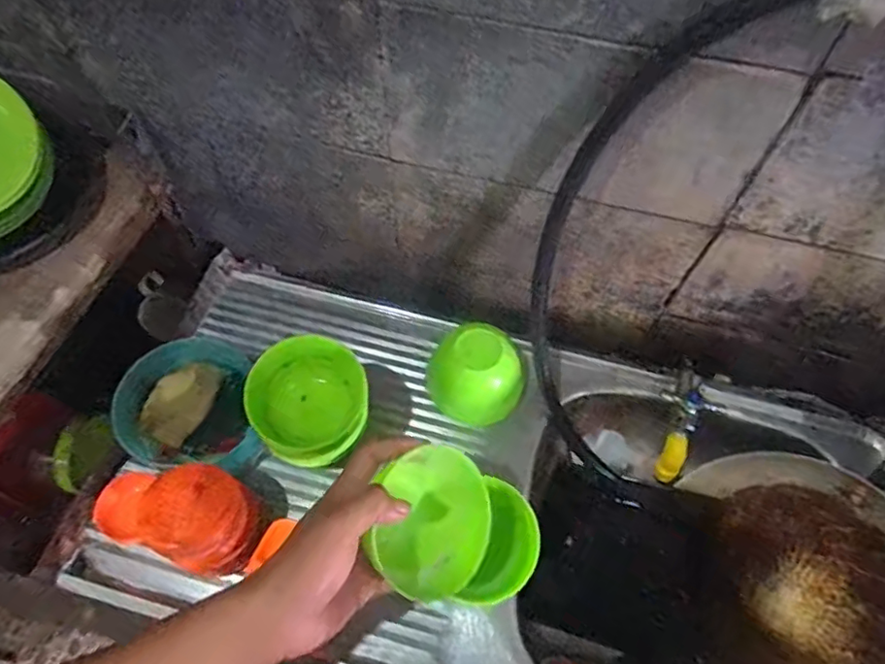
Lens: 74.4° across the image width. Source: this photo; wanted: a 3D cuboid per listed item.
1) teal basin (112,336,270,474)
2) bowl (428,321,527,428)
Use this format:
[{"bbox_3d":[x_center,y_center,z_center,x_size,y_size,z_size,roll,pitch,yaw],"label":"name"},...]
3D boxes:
[{"bbox_3d":[-0.260,0.077,0.642,0.147,0.081,0.142,1,62,-2],"label":"teal basin"},{"bbox_3d":[0.036,0.053,0.662,0.104,0.096,0.089,25,64,11],"label":"bowl"}]

